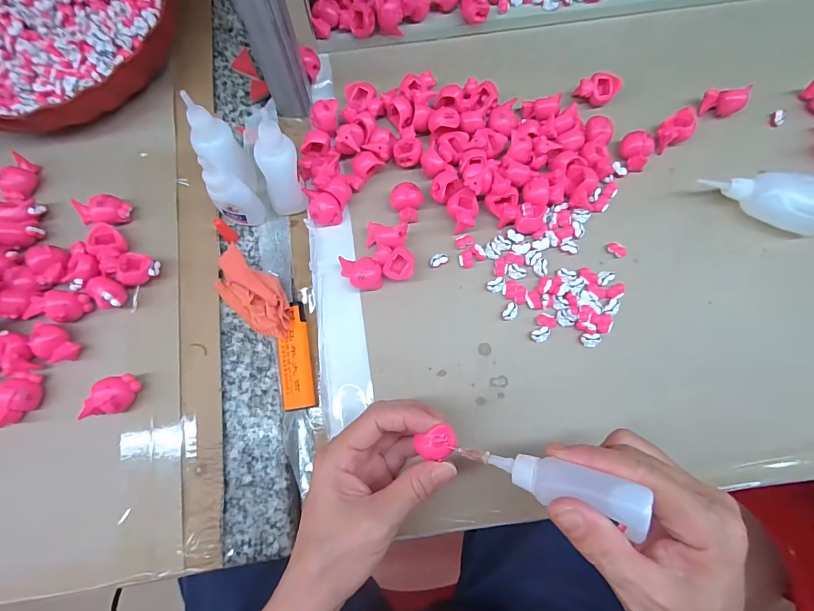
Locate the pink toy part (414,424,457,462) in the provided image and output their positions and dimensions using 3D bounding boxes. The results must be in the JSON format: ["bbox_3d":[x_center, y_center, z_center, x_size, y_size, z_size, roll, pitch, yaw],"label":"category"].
[{"bbox_3d":[0.018,0.083,0.243,0.024,0.008,0.017,-21,80,-4],"label":"pink toy part"}]

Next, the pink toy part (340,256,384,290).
[{"bbox_3d":[-0.035,-0.024,0.311,0.032,0.019,0.024,-1,79,-1],"label":"pink toy part"}]

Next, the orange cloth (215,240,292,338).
[{"bbox_3d":[-0.116,-0.007,0.307,0.075,0.018,0.039,35,81,6],"label":"orange cloth"}]

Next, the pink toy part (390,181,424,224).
[{"bbox_3d":[0.000,-0.084,0.325,0.025,0.016,0.031,5,79,0],"label":"pink toy part"}]

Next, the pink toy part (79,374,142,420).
[{"bbox_3d":[-0.210,0.064,0.284,0.031,0.024,0.024,-11,79,-3],"label":"pink toy part"}]

